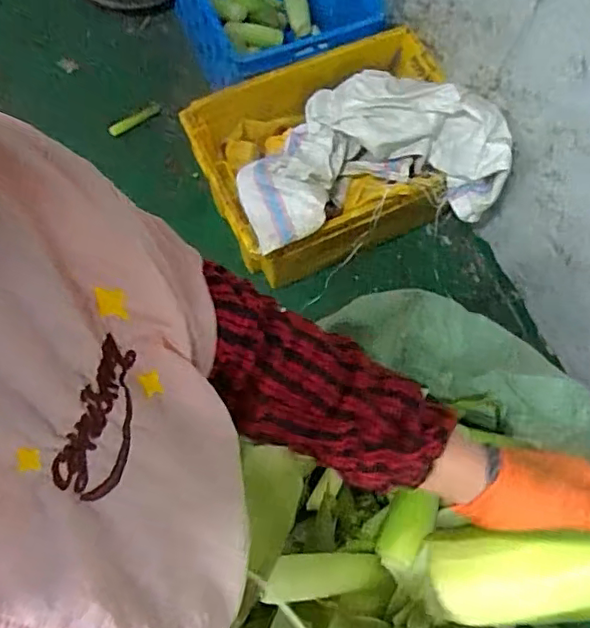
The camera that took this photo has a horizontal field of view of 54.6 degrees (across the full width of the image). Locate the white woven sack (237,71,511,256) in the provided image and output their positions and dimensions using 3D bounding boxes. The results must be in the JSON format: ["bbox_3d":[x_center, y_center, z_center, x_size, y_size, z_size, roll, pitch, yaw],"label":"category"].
[{"bbox_3d":[0.146,-0.344,1.225,0.541,0.187,0.330,-10,71,-8],"label":"white woven sack"}]

